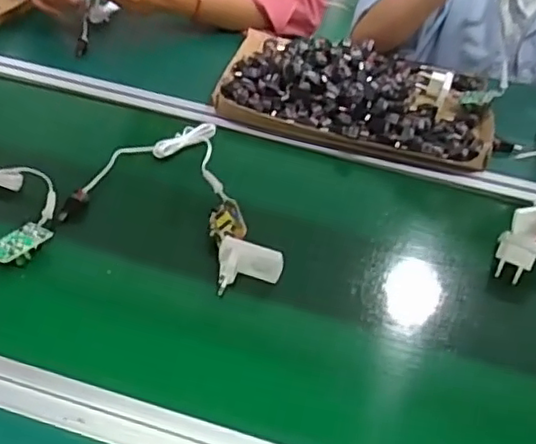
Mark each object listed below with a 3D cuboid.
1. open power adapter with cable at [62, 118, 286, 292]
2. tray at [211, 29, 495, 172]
[{"bbox_3d":[-0.116,-0.028,0.660,0.186,0.036,0.268,-11,43,-15],"label":"open power adapter with cable"},{"bbox_3d":[0.126,-0.193,0.876,0.361,0.066,0.271,10,42,8],"label":"tray"}]

